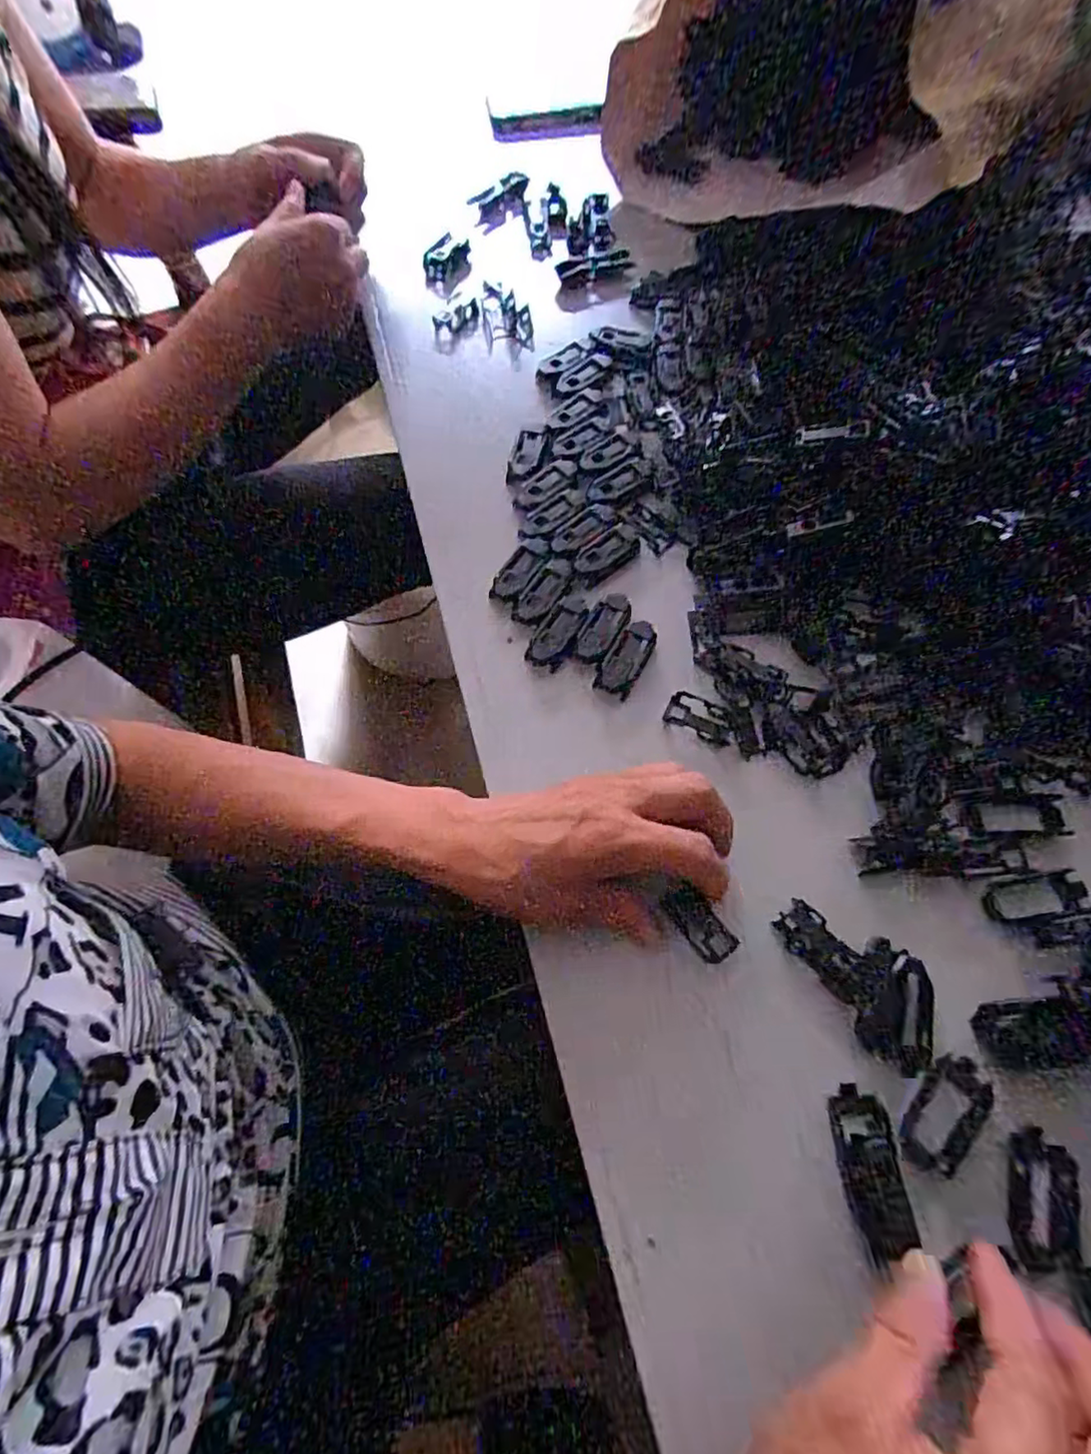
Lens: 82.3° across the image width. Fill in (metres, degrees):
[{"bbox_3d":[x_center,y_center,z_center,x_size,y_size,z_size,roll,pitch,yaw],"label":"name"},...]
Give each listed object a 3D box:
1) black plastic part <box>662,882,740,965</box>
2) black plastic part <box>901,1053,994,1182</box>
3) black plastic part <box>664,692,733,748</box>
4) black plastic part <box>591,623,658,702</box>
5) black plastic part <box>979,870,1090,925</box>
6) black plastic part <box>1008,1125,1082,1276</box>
[{"bbox_3d":[0.076,0.098,0.311,0.018,0.007,0.043,-44,91,-15],"label":"black plastic part"},{"bbox_3d":[0.178,0.172,0.277,0.052,0.005,0.027,-42,73,-14],"label":"black plastic part"},{"bbox_3d":[0.090,-0.005,0.363,0.040,0.005,0.023,24,70,11],"label":"black plastic part"},{"bbox_3d":[0.049,-0.041,0.375,0.021,0.009,0.048,28,71,12],"label":"black plastic part"},{"bbox_3d":[0.247,0.086,0.313,0.051,0.004,0.020,-12,68,-3],"label":"black plastic part"},{"bbox_3d":[0.211,0.199,0.262,0.027,0.004,0.050,18,69,9],"label":"black plastic part"}]

